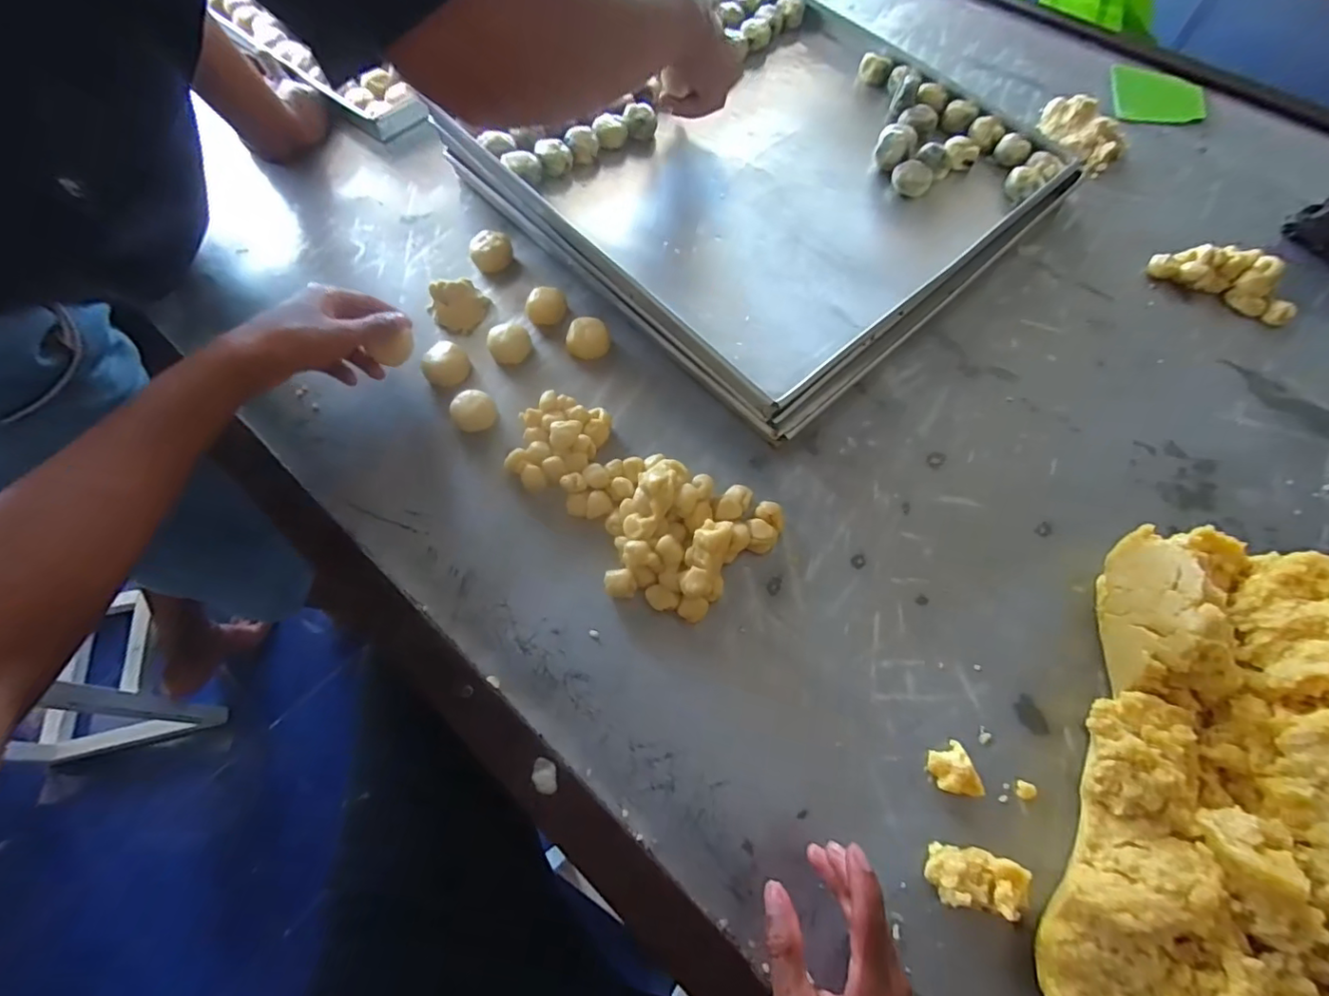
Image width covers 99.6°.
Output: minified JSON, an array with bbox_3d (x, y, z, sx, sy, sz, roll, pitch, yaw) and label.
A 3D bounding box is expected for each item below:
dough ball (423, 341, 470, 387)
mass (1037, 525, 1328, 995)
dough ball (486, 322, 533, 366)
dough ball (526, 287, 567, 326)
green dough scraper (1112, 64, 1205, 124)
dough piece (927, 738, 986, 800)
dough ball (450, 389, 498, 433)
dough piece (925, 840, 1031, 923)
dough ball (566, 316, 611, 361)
[{"bbox_3d":[-0.199,-0.121,0.514,0.039,0.026,0.037,0,64,0],"label":"dough ball"},{"bbox_3d":[0.368,0.187,0.319,0.204,0.114,0.336,26,67,12],"label":"mass"},{"bbox_3d":[-0.144,-0.144,0.525,0.038,0.022,0.033,-18,66,-9],"label":"dough ball"},{"bbox_3d":[-0.115,-0.185,0.546,0.037,0.020,0.032,-9,64,-5],"label":"dough ball"},{"bbox_3d":[0.630,-0.518,0.717,0.103,0.007,0.101,9,74,13],"label":"green dough scraper"},{"bbox_3d":[0.193,0.183,0.373,0.025,0.018,0.032,-15,65,-8],"label":"dough piece"},{"bbox_3d":[-0.166,-0.076,0.491,0.036,0.022,0.031,-27,67,-13],"label":"dough ball"},{"bbox_3d":[0.192,0.234,0.343,0.055,0.023,0.031,10,65,5],"label":"dough piece"},{"bbox_3d":[-0.072,-0.149,0.532,0.039,0.023,0.036,0,64,0],"label":"dough ball"}]

